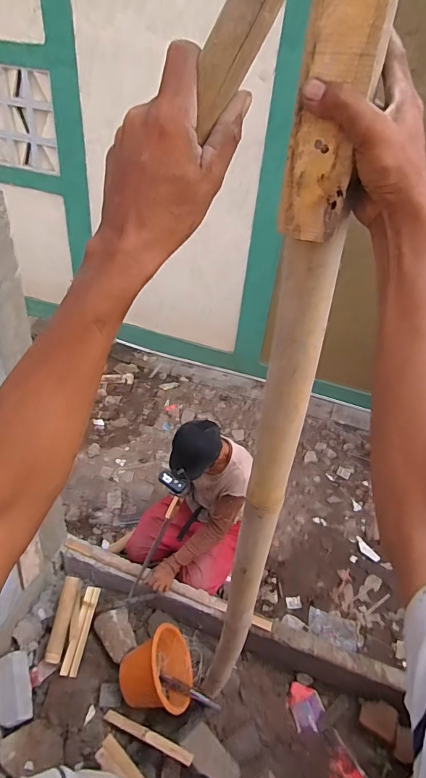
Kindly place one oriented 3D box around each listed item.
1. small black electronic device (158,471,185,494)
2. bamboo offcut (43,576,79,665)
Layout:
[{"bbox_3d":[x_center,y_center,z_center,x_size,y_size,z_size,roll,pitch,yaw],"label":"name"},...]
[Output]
[{"bbox_3d":[-0.148,0.331,1.492,0.112,0.024,0.048,30,84,30],"label":"small black electronic device"},{"bbox_3d":[-0.544,0.830,1.512,0.056,0.022,0.270,8,63,1],"label":"bamboo offcut"}]

